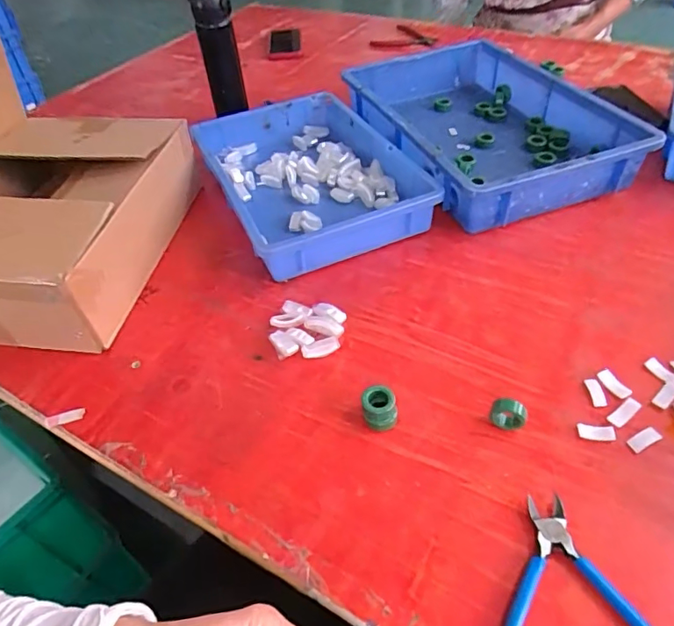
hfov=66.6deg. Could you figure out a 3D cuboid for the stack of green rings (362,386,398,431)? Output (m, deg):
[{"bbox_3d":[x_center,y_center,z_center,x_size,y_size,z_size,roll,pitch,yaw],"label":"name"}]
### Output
[{"bbox_3d":[0.039,0.088,0.472,0.029,0.026,0.033,-8,45,-2],"label":"stack of green rings"}]

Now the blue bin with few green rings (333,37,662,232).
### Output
[{"bbox_3d":[0.218,-0.298,0.801,0.302,0.074,0.439,-18,46,-11],"label":"blue bin with few green rings"}]

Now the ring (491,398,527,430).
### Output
[{"bbox_3d":[0.152,0.090,0.456,0.030,0.025,0.016,-5,45,1],"label":"ring"}]

